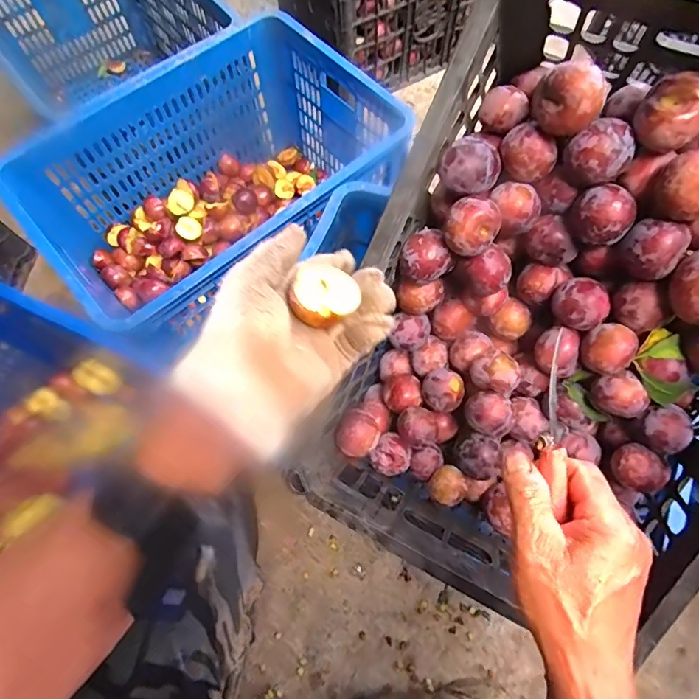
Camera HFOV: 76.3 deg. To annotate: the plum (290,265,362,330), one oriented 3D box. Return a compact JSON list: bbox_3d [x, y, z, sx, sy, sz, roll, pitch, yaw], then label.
[{"bbox_3d":[-0.020,-0.036,0.330,0.047,0.028,0.042,19,66,7],"label":"plum"}]

